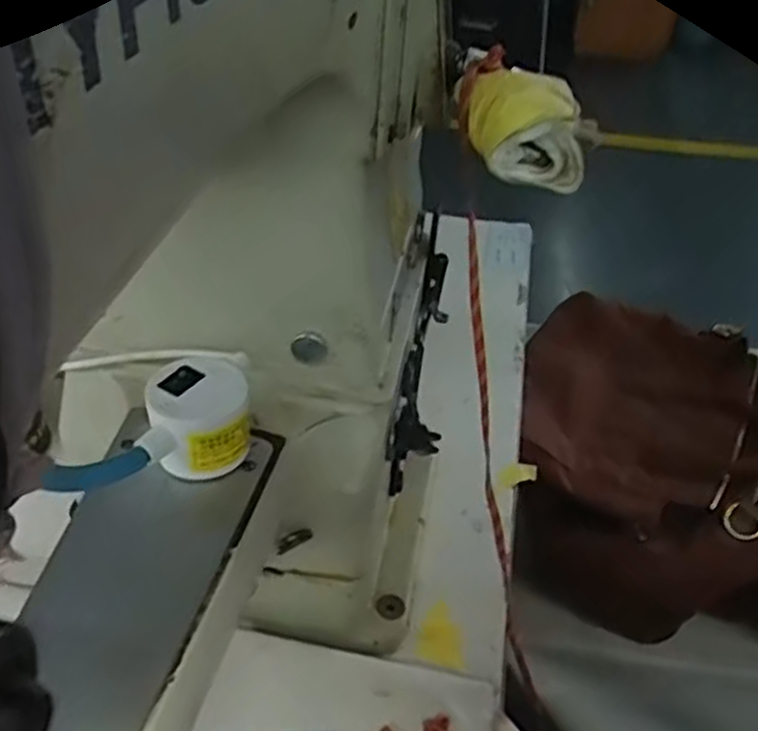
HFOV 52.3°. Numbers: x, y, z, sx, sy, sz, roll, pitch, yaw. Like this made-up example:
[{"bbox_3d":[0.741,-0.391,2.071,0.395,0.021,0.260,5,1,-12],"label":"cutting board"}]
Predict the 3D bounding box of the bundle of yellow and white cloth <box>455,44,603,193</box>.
[{"bbox_3d":[0.049,-0.083,0.263,0.034,0.025,0.056,-15,44,-19],"label":"bundle of yellow and white cloth"}]

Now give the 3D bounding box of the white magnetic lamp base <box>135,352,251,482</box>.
[{"bbox_3d":[-0.066,0.021,0.287,0.036,0.032,0.035,-3,41,-7],"label":"white magnetic lamp base"}]

